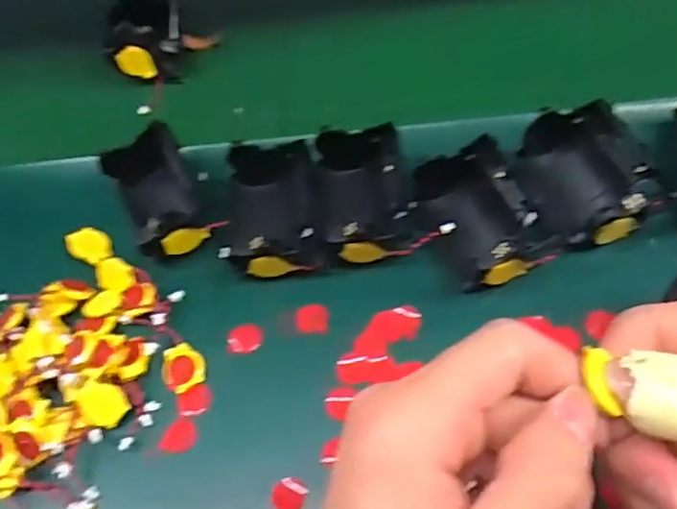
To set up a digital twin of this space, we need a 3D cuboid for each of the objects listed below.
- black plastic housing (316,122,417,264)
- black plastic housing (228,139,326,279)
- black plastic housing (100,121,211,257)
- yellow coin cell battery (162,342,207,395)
[{"bbox_3d":[0.014,-0.034,0.340,0.050,0.038,0.077,-9,59,2],"label":"black plastic housing"},{"bbox_3d":[-0.037,-0.025,0.344,0.052,0.036,0.072,-11,59,1],"label":"black plastic housing"},{"bbox_3d":[-0.101,-0.035,0.351,0.042,0.031,0.068,-29,59,-9],"label":"black plastic housing"},{"bbox_3d":[-0.080,0.057,0.322,0.021,0.004,0.025,-25,62,-11],"label":"yellow coin cell battery"}]

